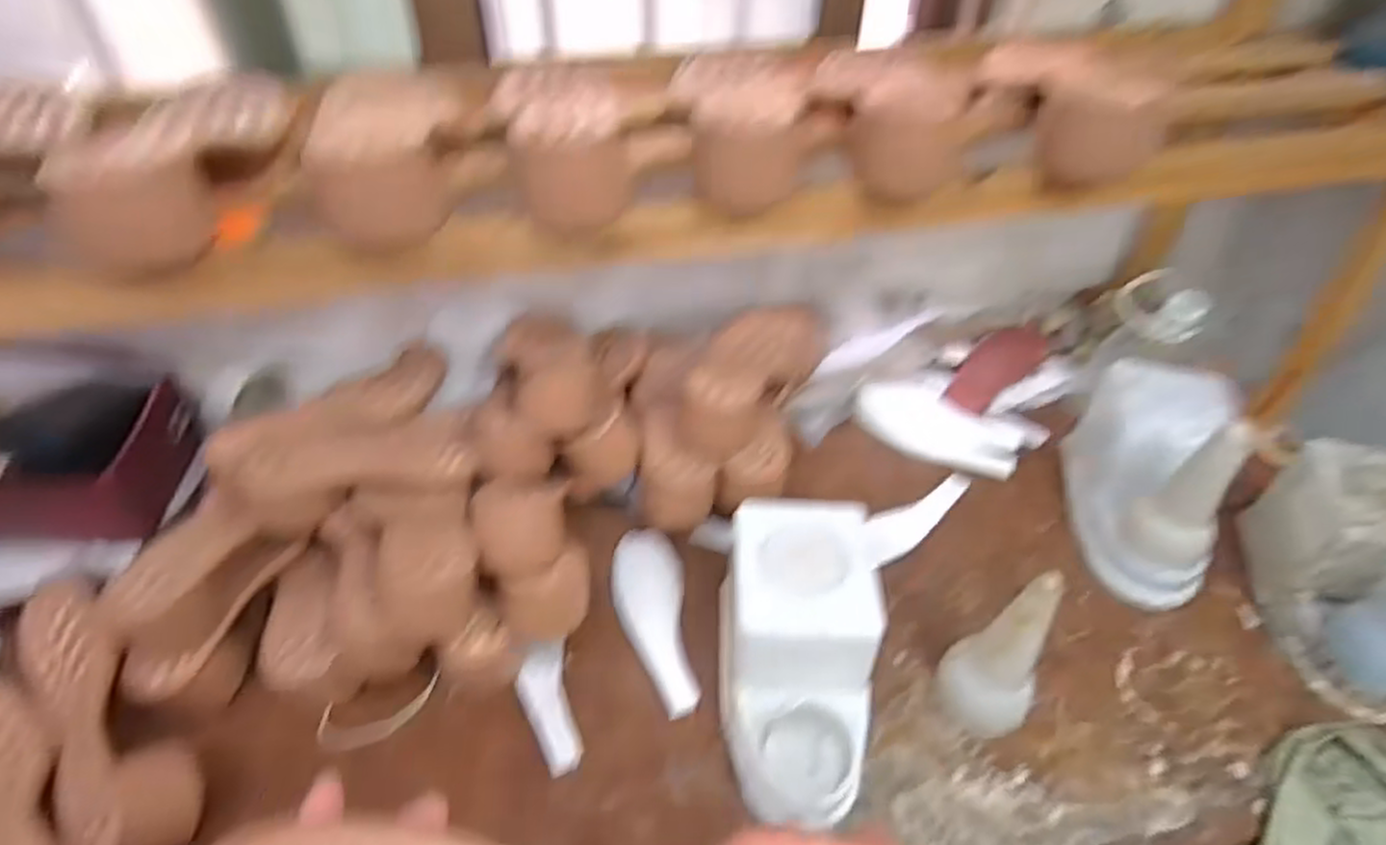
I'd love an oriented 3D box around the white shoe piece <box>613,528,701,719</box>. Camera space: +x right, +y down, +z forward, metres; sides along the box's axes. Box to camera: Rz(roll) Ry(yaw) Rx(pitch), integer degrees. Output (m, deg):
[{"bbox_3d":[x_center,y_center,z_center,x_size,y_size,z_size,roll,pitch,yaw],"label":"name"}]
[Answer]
[{"bbox_3d":[-0.034,0.160,0.632,0.058,0.014,0.167,-4,44,-6],"label":"white shoe piece"}]

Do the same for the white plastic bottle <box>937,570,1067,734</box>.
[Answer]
[{"bbox_3d":[0.223,0.164,0.540,0.065,0.151,0.051,24,47,22],"label":"white plastic bottle"}]

